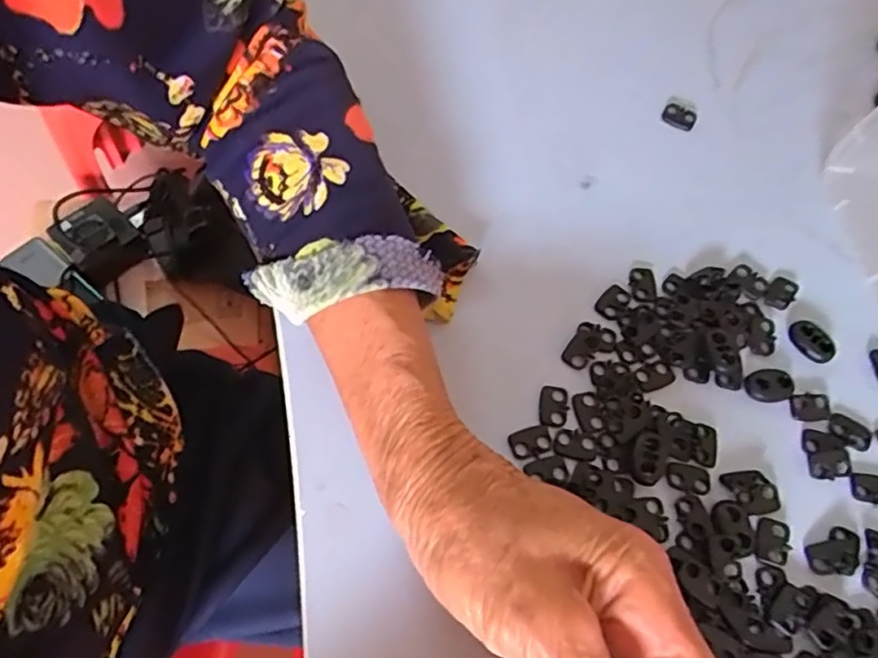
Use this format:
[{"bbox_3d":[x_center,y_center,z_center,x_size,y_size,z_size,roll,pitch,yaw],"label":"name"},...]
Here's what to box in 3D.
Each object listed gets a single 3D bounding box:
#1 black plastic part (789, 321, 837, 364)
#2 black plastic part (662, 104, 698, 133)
[{"bbox_3d":[0.173,0.006,0.293,0.012,0.008,0.022,-30,68,-17],"label":"black plastic part"},{"bbox_3d":[0.135,-0.119,0.352,0.018,0.004,0.014,31,65,12],"label":"black plastic part"}]

